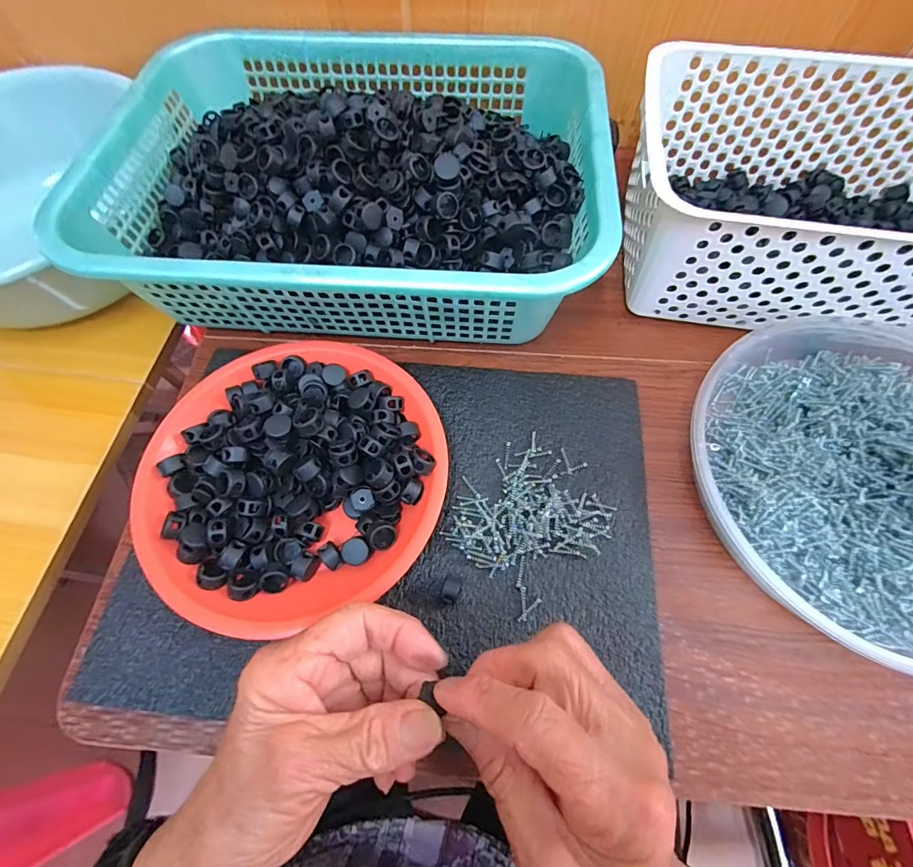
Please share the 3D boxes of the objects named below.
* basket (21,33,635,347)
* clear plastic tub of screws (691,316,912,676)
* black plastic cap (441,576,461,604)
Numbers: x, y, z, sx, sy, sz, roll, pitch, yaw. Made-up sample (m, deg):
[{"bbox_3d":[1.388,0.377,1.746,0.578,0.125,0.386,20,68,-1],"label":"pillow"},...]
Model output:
[{"bbox_3d":[-0.079,-0.213,0.359,0.381,0.098,0.286,3,66,3],"label":"basket"},{"bbox_3d":[0.278,0.024,0.285,0.220,0.047,0.229,-1,66,1],"label":"clear plastic tub of screws"},{"bbox_3d":[-0.003,0.096,0.263,0.010,0.017,0.015,16,67,8],"label":"black plastic cap"}]

